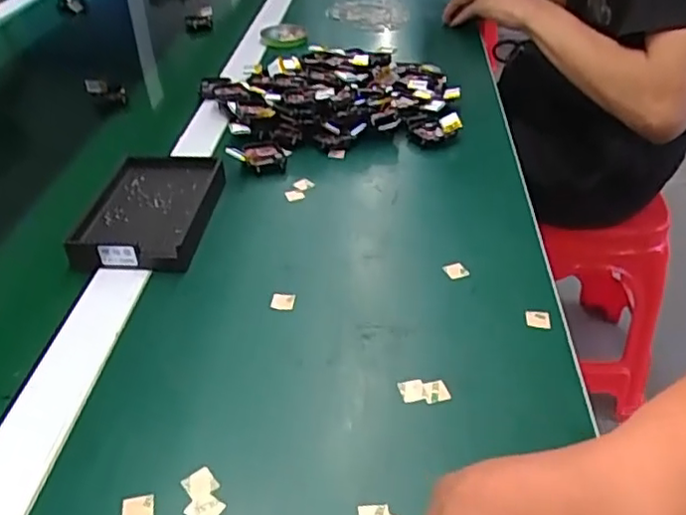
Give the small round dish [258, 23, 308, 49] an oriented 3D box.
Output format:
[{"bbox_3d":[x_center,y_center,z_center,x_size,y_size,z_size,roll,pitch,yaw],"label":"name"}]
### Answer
[{"bbox_3d":[-0.084,-0.313,0.894,0.064,0.018,0.057,-2,37,-3],"label":"small round dish"}]

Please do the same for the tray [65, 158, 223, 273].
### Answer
[{"bbox_3d":[-0.158,-0.042,0.523,0.100,0.021,0.141,2,37,3],"label":"tray"}]

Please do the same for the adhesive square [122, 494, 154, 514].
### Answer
[{"bbox_3d":[-0.104,0.126,0.319,0.015,0.004,0.016,-8,38,-11],"label":"adhesive square"}]

